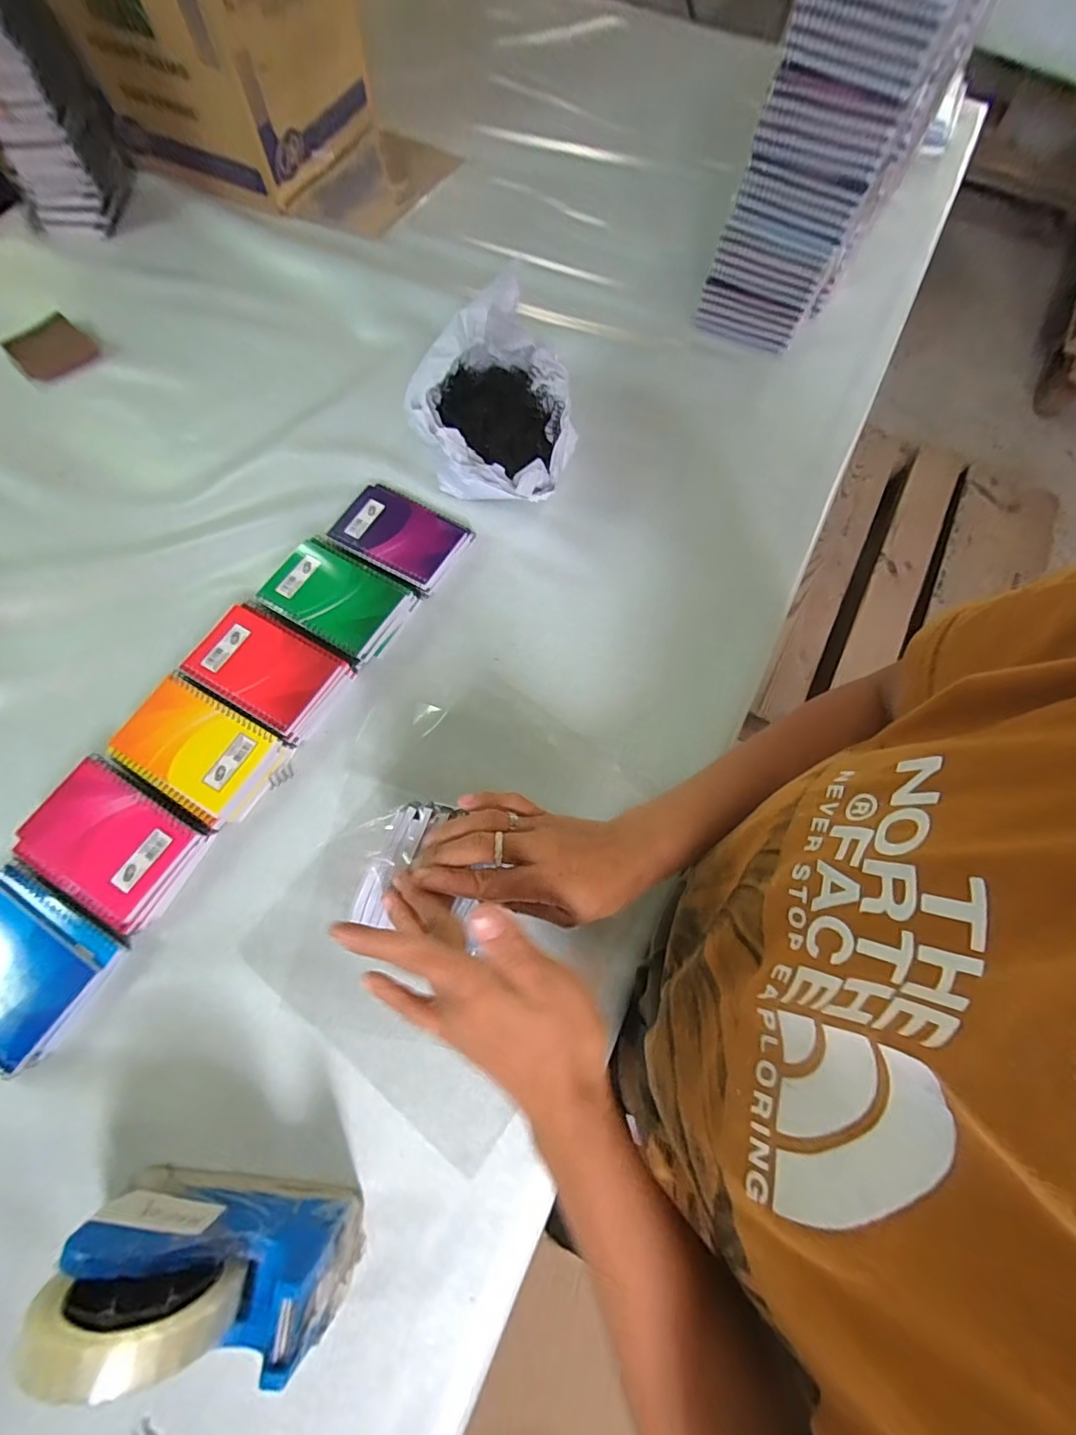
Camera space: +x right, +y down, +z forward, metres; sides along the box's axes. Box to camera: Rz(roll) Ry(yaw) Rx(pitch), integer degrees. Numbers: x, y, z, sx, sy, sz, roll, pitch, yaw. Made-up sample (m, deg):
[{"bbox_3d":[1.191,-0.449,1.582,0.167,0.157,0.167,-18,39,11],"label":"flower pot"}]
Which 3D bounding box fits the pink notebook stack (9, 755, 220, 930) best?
[{"bbox_3d":[-0.361,0.105,0.442,0.134,0.029,0.096,30,71,10],"label":"pink notebook stack"}]

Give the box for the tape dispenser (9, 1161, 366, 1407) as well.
[{"bbox_3d":[-0.203,0.333,0.310,0.160,0.120,0.051,9,69,2],"label":"tape dispenser"}]

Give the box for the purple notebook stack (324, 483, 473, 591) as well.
[{"bbox_3d":[-0.150,-0.199,0.561,0.137,0.027,0.088,29,71,10],"label":"purple notebook stack"}]

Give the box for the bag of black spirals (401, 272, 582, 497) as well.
[{"bbox_3d":[-0.044,-0.346,0.566,0.168,0.121,0.240,11,69,3],"label":"bag of black spirals"}]

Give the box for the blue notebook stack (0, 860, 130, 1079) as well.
[{"bbox_3d":[-0.413,0.192,0.410,0.134,0.024,0.106,31,72,10],"label":"blue notebook stack"}]

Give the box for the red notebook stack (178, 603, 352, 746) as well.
[{"bbox_3d":[-0.257,-0.045,0.499,0.134,0.032,0.090,30,71,10],"label":"red notebook stack"}]

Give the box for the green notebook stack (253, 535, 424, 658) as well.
[{"bbox_3d":[-0.203,-0.122,0.530,0.135,0.034,0.098,30,71,10],"label":"green notebook stack"}]

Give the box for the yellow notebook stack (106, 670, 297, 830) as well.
[{"bbox_3d":[-0.310,0.029,0.473,0.137,0.031,0.093,29,71,9],"label":"yellow notebook stack"}]

